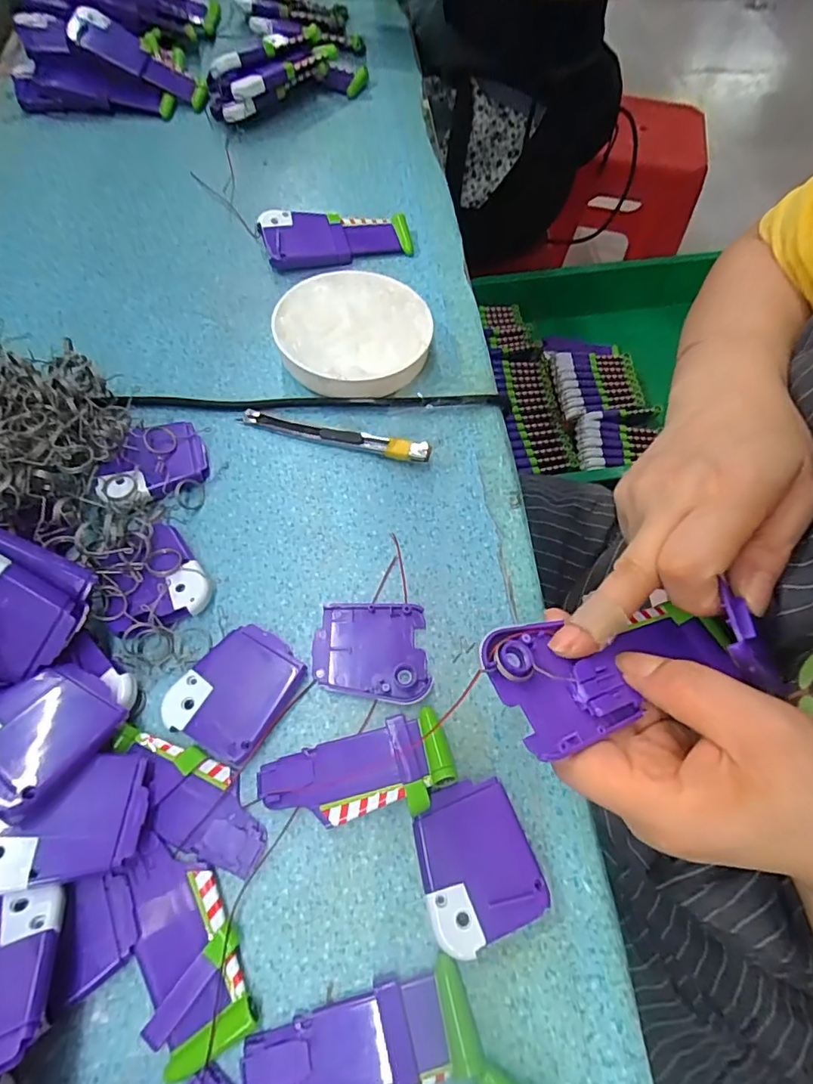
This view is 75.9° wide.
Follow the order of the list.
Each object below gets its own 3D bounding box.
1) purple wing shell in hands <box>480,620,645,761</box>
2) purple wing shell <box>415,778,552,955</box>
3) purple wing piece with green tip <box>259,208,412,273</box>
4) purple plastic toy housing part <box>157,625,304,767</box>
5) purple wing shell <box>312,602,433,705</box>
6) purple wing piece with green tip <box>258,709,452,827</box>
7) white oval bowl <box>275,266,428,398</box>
[{"bbox_3d":[0.063,0.055,0.211,0.056,0.012,0.050,-16,65,-12],"label":"purple wing shell in hands"},{"bbox_3d":[0.031,0.143,0.237,0.051,0.013,0.061,-16,65,-12],"label":"purple wing shell"},{"bbox_3d":[-0.055,-0.249,0.424,0.118,0.010,0.046,-16,81,-16],"label":"purple wing piece with green tip"},{"bbox_3d":[-0.086,0.074,0.266,0.050,0.010,0.060,30,65,11],"label":"purple plastic toy housing part"},{"bbox_3d":[-0.018,0.058,0.282,0.061,0.006,0.052,6,63,-1],"label":"purple wing shell"},{"bbox_3d":[-0.023,0.112,0.248,0.088,0.007,0.042,-17,51,-8],"label":"purple wing piece with green tip"},{"bbox_3d":[-0.037,-0.143,0.365,0.102,0.029,0.104,7,63,0],"label":"white oval bowl"}]

